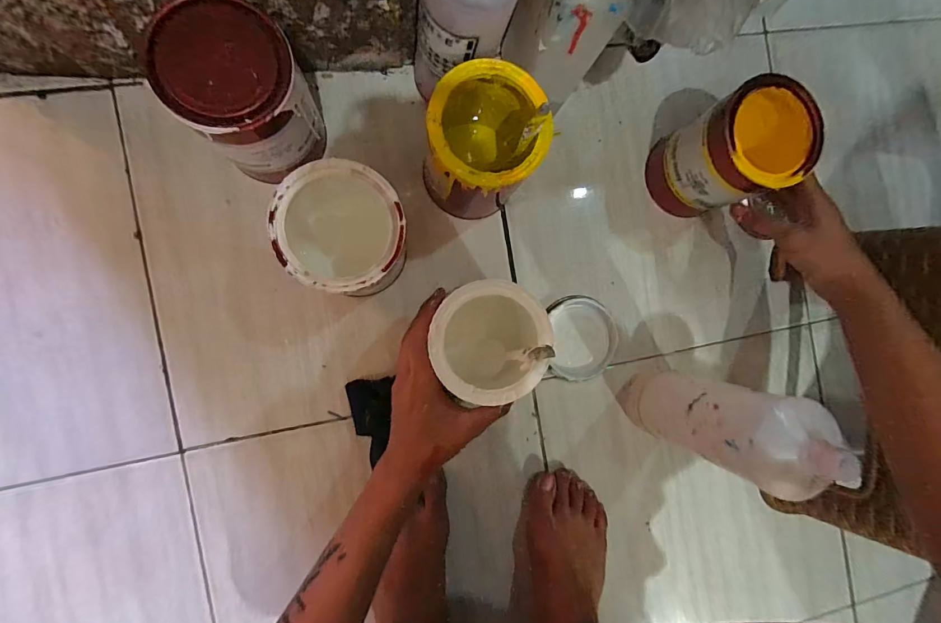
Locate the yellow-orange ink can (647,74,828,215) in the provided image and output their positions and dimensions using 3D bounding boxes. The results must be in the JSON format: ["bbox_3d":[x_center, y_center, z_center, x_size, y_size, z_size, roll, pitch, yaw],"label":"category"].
[{"bbox_3d":[0.283,-0.176,0.460,0.115,0.145,0.102,-27,94,-7],"label":"yellow-orange ink can"}]

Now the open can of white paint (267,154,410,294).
[{"bbox_3d":[-0.120,-0.073,0.411,0.106,0.134,0.109,0,91,-8],"label":"open can of white paint"}]

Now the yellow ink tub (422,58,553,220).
[{"bbox_3d":[0.009,-0.167,0.425,0.109,0.144,0.109,0,91,-8],"label":"yellow ink tub"}]

